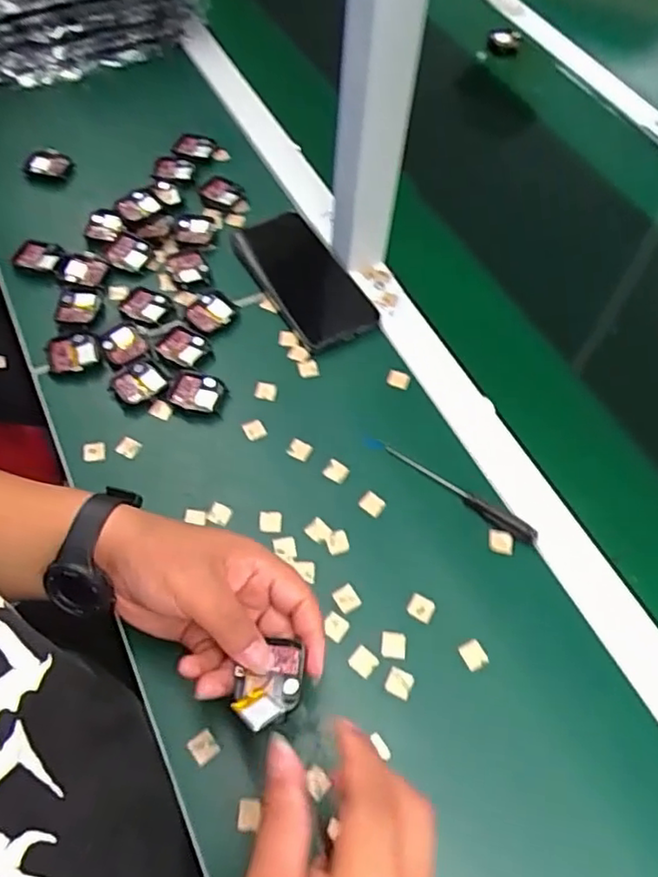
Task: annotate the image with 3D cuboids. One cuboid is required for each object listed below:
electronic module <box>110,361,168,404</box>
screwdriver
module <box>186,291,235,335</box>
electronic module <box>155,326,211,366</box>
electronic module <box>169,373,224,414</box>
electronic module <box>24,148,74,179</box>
[{"bbox_3d":[-0.160,-0.046,0.554,0.040,0.010,0.034,-32,65,-21],"label":"electronic module"},{"bbox_3d":[0.093,0.039,0.509,0.148,0.009,0.014,32,62,16],"label":"screwdriver"},{"bbox_3d":[-0.108,-0.114,0.596,0.041,0.009,0.045,41,64,20],"label":"module"},{"bbox_3d":[-0.128,-0.081,0.575,0.042,0.006,0.036,19,59,8],"label":"electronic module"},{"bbox_3d":[-0.111,-0.038,0.552,0.040,0.009,0.036,8,58,2],"label":"electronic module"},{"bbox_3d":[-0.294,-0.289,0.686,0.049,0.010,0.030,3,58,-2],"label":"electronic module"}]

